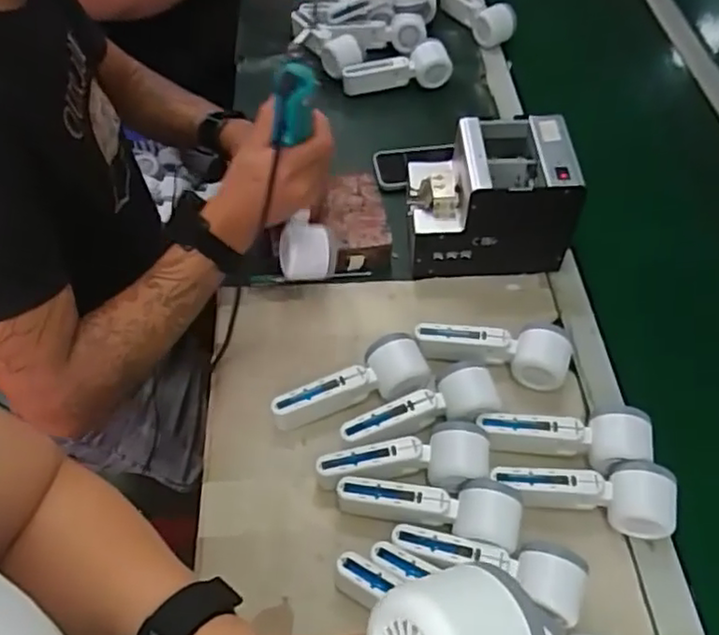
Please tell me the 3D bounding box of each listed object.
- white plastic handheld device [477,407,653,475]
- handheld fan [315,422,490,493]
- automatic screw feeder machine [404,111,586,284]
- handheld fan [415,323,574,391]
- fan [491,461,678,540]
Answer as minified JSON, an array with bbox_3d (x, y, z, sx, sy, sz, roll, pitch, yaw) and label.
[{"bbox_3d":[0.204,0.118,0.649,0.164,0.047,0.058,0,52,17],"label":"white plastic handheld device"},{"bbox_3d":[0.044,0.135,0.638,0.159,0.047,0.060,5,53,1],"label":"handheld fan"},{"bbox_3d":[0.152,-0.141,0.784,0.177,0.161,0.122,0,54,-2],"label":"automatic screw feeder machine"},{"bbox_3d":[0.144,0.040,0.713,0.167,0.053,0.056,6,54,2],"label":"handheld fan"},{"bbox_3d":[0.210,0.160,0.617,0.159,0.056,0.055,13,54,7],"label":"fan"}]

